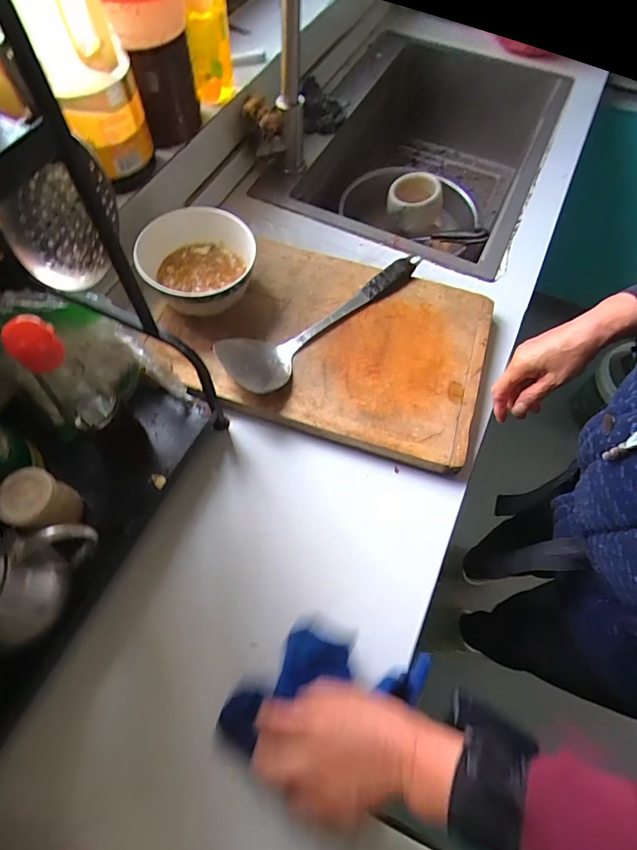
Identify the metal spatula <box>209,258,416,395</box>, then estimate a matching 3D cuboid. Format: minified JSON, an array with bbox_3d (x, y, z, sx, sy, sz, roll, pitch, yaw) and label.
[{"bbox_3d":[0.011,-0.157,0.596,0.093,0.037,0.337,42,69,17],"label":"metal spatula"}]

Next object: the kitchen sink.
[{"bbox_3d":[0.218,-0.551,0.963,0.455,0.259,0.711,24,65,10],"label":"kitchen sink"}]

